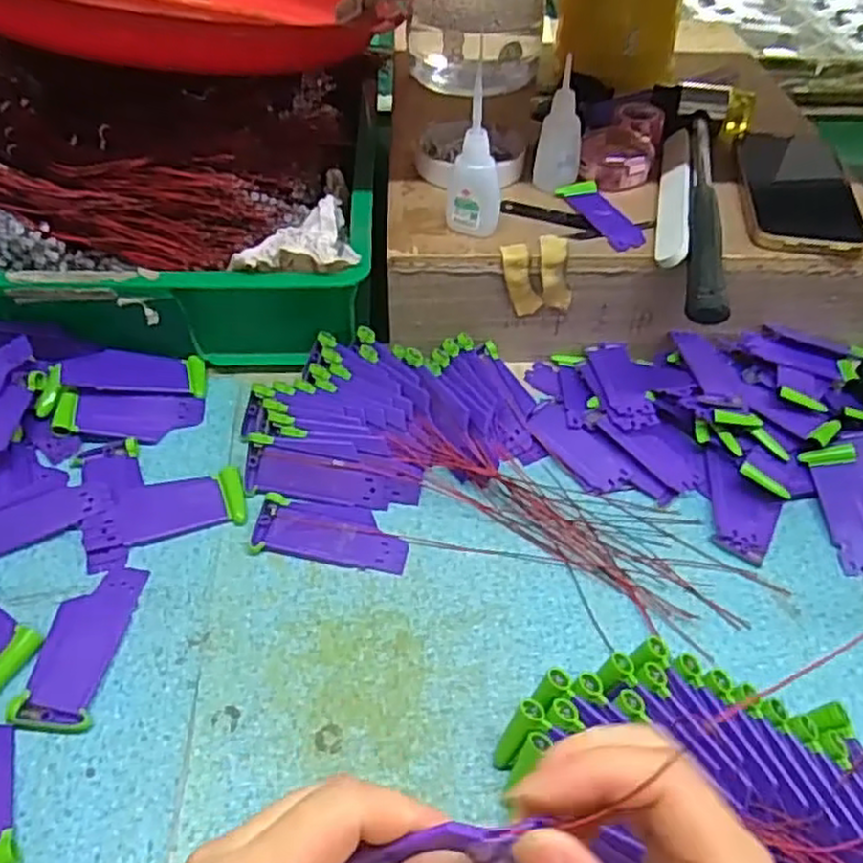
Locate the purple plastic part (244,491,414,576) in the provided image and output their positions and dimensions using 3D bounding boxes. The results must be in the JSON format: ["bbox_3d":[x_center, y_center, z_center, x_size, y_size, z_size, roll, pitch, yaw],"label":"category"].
[{"bbox_3d":[-0.057,0.059,0.421,0.087,0.011,0.036,7,48,5],"label":"purple plastic part"}]

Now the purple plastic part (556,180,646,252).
[{"bbox_3d":[0.118,-0.148,0.496,0.029,0.004,0.078,-18,51,-15],"label":"purple plastic part"}]

